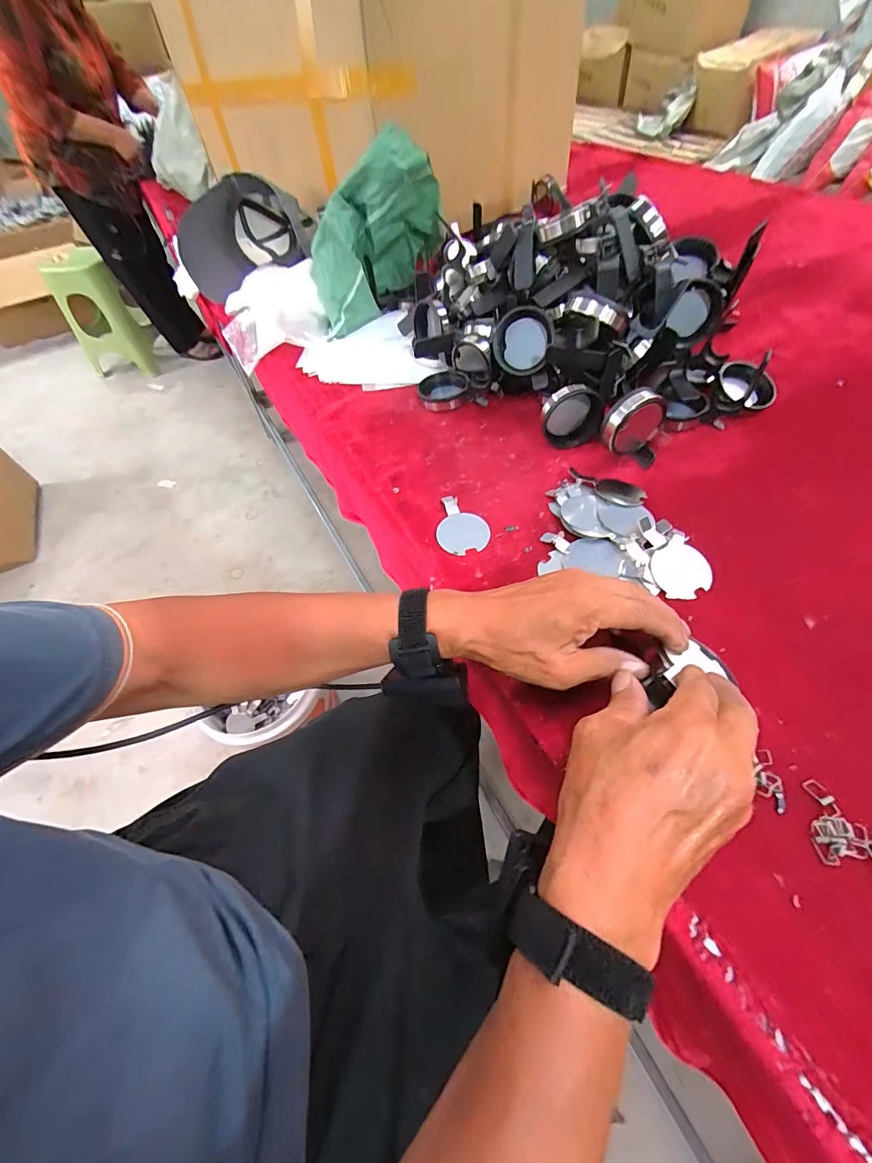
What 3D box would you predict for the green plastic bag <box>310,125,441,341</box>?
[{"bbox_3d":[-0.094,-0.523,0.679,0.211,0.200,0.142,-8,55,-1],"label":"green plastic bag"}]

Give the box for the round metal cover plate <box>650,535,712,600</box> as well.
[{"bbox_3d":[0.229,-0.011,0.415,0.063,0.004,0.053,-35,73,-21],"label":"round metal cover plate"}]

